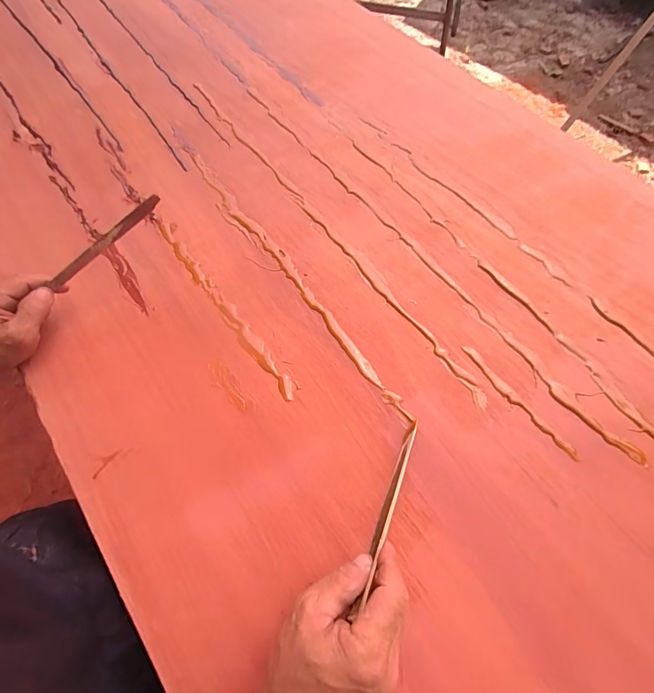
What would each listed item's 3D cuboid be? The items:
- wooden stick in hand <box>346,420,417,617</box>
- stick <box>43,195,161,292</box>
[{"bbox_3d":[0.055,0.139,0.320,0.007,0.022,0.174,21,51,11],"label":"wooden stick in hand"},{"bbox_3d":[-0.249,-0.115,0.406,0.159,0.013,0.011,-36,69,5],"label":"stick"}]

